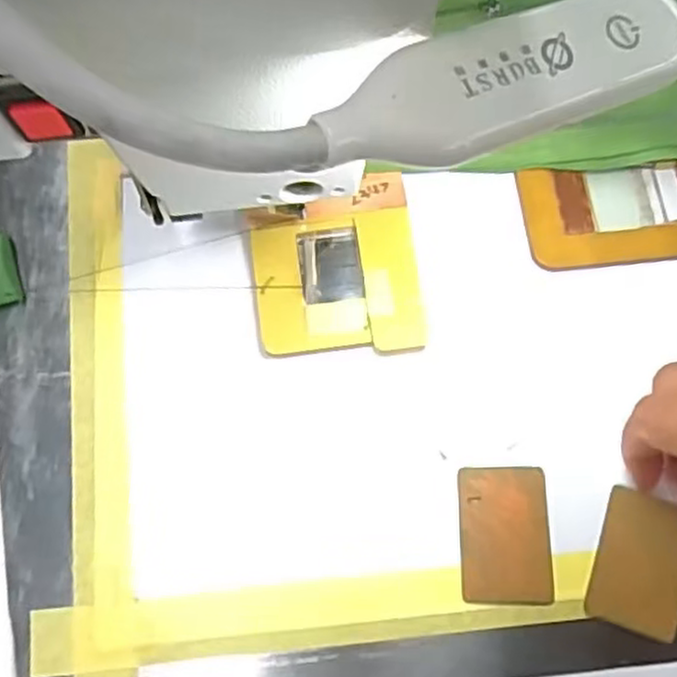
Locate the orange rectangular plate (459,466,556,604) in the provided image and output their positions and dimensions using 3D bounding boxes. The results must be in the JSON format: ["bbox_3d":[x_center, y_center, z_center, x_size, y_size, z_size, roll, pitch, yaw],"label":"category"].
[{"bbox_3d":[0.066,0.078,0.286,0.035,0.004,0.051,0,74,1],"label":"orange rectangular plate"}]

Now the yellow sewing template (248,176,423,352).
[{"bbox_3d":[-0.001,-0.033,0.313,0.070,0.010,0.079,-6,74,-2],"label":"yellow sewing template"}]

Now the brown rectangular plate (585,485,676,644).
[{"bbox_3d":[0.119,0.087,0.281,0.035,0.004,0.051,19,75,6],"label":"brown rectangular plate"}]

